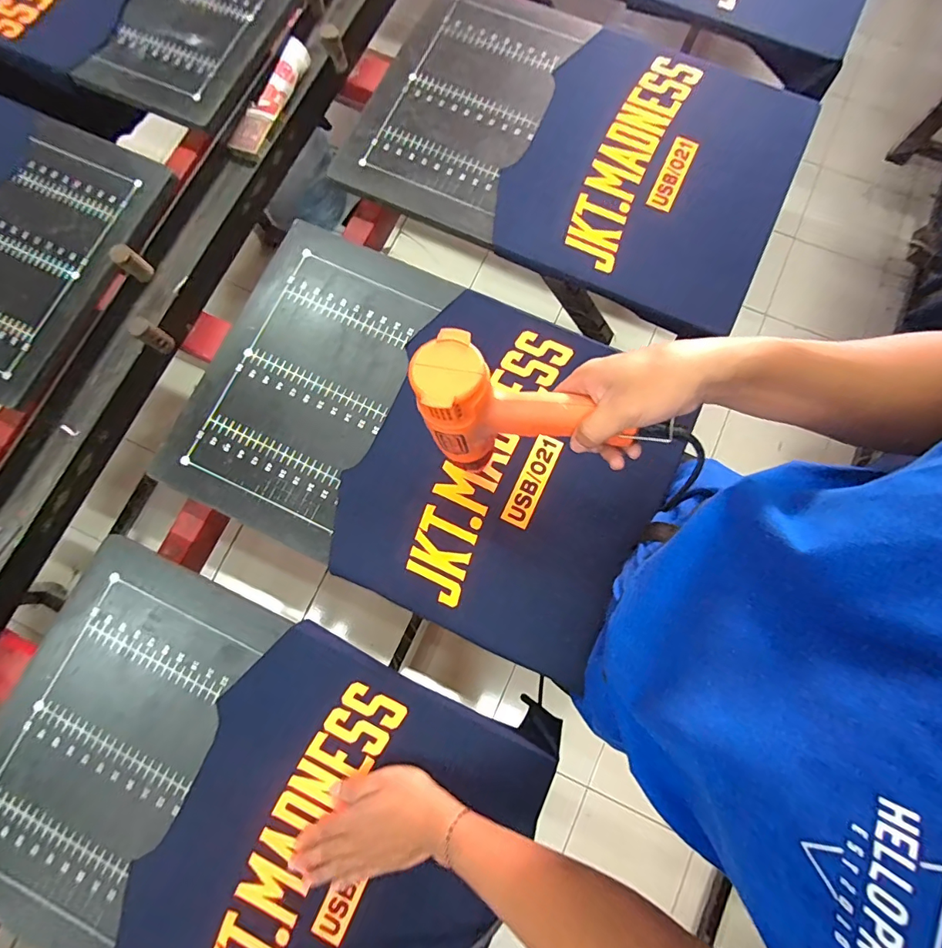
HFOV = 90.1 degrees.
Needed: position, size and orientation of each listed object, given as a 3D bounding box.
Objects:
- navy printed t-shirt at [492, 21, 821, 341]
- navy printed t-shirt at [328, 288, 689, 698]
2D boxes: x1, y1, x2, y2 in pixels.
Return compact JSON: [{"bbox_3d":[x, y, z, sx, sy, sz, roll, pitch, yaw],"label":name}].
[{"bbox_3d":[0.255,-0.430,0.645,0.346,0.027,0.400,25,80,6],"label":"navy printed t-shirt"},{"bbox_3d":[0.047,-0.002,0.572,0.346,0.013,0.392,25,80,6],"label":"navy printed t-shirt"}]

